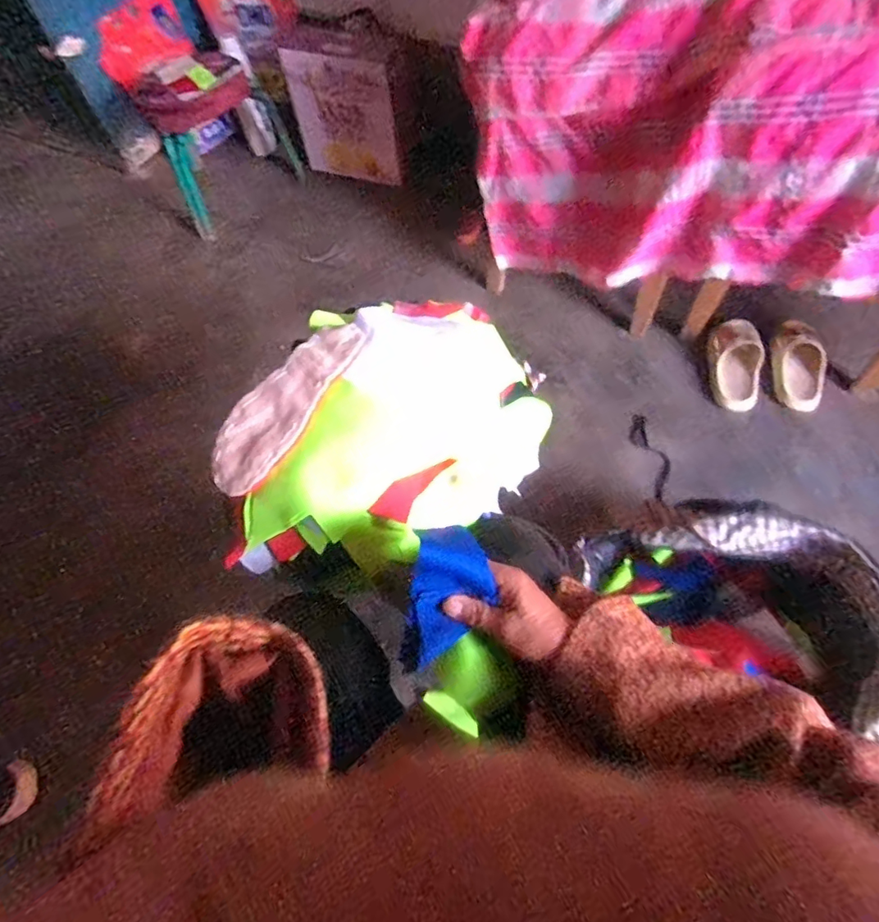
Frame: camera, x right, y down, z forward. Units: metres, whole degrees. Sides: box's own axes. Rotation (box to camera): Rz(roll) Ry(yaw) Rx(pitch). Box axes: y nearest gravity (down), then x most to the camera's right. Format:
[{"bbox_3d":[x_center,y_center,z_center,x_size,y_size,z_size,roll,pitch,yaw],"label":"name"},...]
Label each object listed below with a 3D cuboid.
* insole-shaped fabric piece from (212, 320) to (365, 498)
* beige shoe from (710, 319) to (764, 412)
[{"bbox_3d":[-0.155,-0.062,0.548,0.084,0.019,0.205,36,84,21],"label":"insole-shaped fabric piece"},{"bbox_3d":[0.623,-0.204,1.151,0.094,0.074,0.201,7,62,8],"label":"beige shoe"}]

